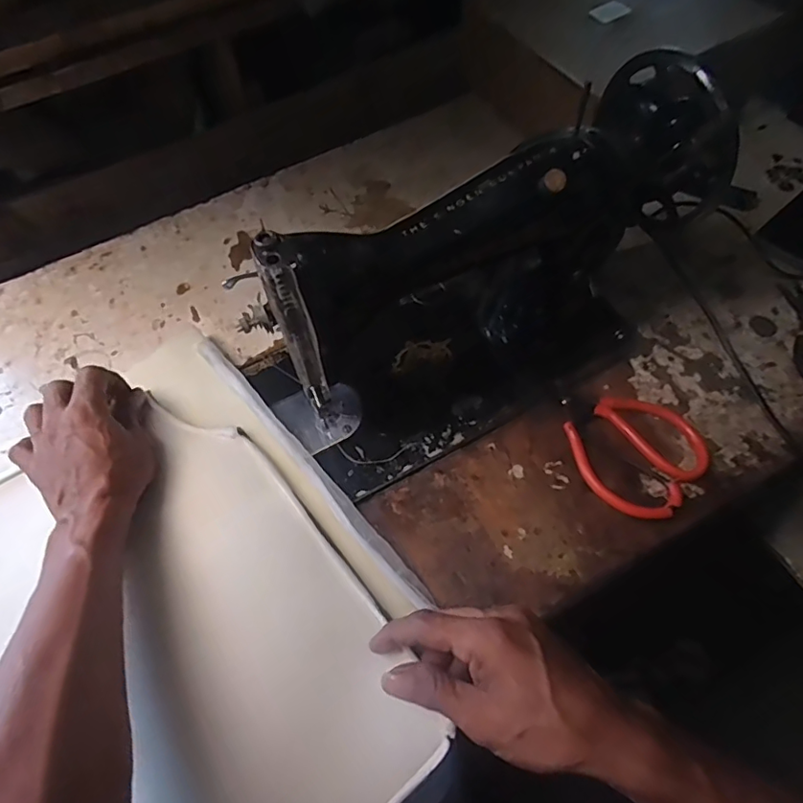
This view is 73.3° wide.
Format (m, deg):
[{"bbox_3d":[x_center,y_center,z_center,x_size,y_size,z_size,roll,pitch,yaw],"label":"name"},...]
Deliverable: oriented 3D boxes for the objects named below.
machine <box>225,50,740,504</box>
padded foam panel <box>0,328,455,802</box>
[{"bbox_3d":[0.050,-0.095,0.435,0.366,0.194,0.164,-28,62,-12],"label":"machine"},{"bbox_3d":[-0.249,0.197,0.359,0.490,0.041,0.399,-38,65,-17],"label":"padded foam panel"}]

